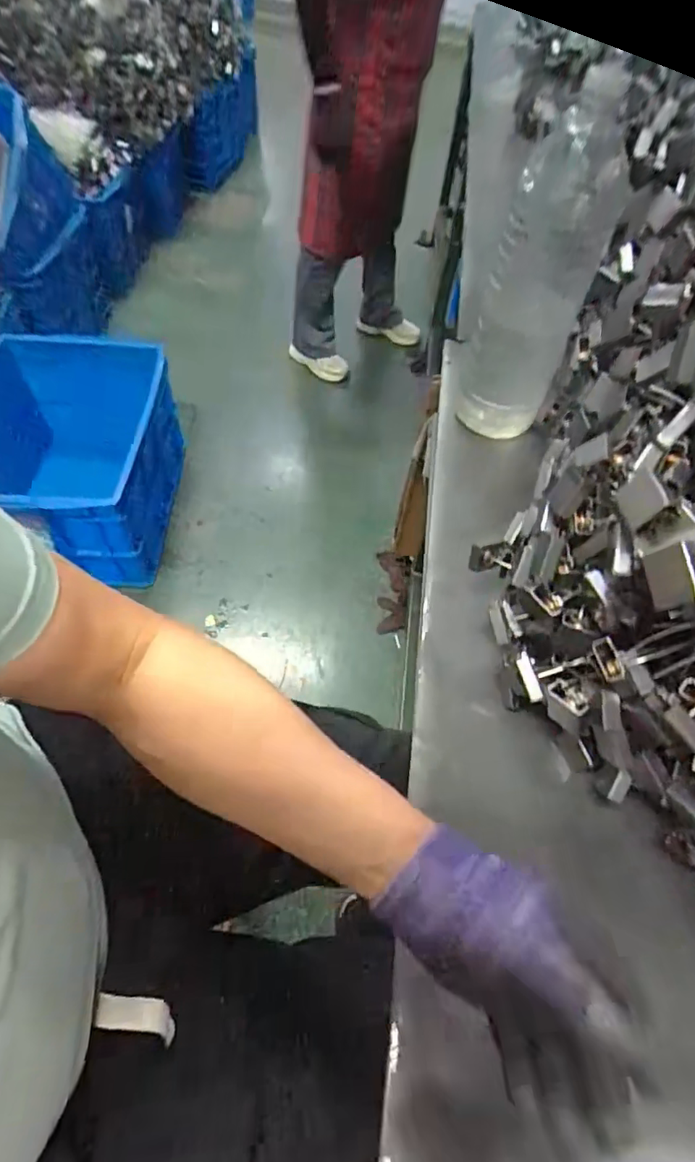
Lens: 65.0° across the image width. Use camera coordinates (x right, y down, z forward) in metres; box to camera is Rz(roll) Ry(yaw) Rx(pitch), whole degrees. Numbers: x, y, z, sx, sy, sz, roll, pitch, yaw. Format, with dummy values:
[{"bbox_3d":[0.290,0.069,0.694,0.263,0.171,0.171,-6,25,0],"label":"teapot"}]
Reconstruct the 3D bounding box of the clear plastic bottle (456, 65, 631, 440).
[{"bbox_3d":[0.187,-0.290,0.537,0.093,0.292,0.080,13,57,4],"label":"clear plastic bottle"}]

